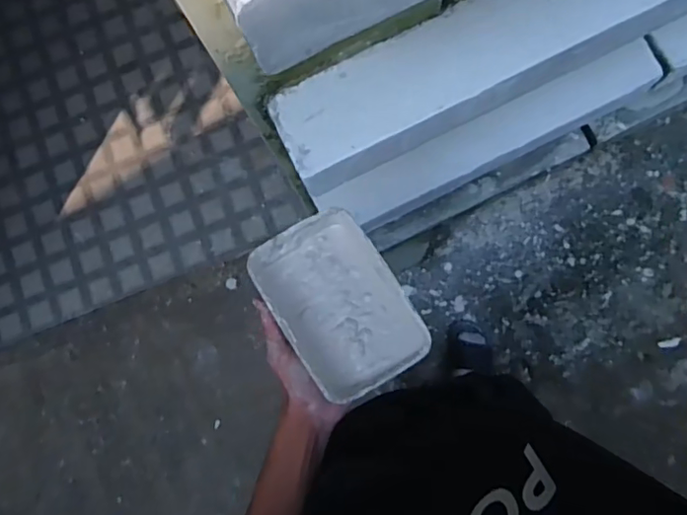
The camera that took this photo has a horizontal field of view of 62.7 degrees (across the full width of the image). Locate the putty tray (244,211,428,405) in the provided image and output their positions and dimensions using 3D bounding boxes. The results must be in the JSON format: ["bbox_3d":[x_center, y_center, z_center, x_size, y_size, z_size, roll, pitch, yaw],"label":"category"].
[{"bbox_3d":[-0.004,0.042,0.543,0.112,0.040,0.170,-33,80,-1],"label":"putty tray"}]

